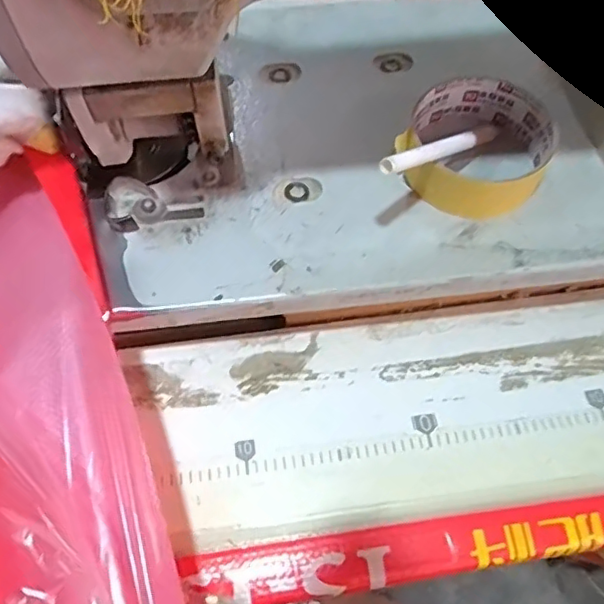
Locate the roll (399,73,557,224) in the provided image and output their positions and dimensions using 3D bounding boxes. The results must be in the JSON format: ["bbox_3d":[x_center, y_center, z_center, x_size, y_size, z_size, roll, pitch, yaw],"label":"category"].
[{"bbox_3d":[0.100,-0.090,0.328,0.082,0.031,0.078,1,62,-1],"label":"roll"}]

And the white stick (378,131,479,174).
[{"bbox_3d":[0.067,-0.077,0.292,0.079,0.008,0.008,-27,62,-40],"label":"white stick"}]

